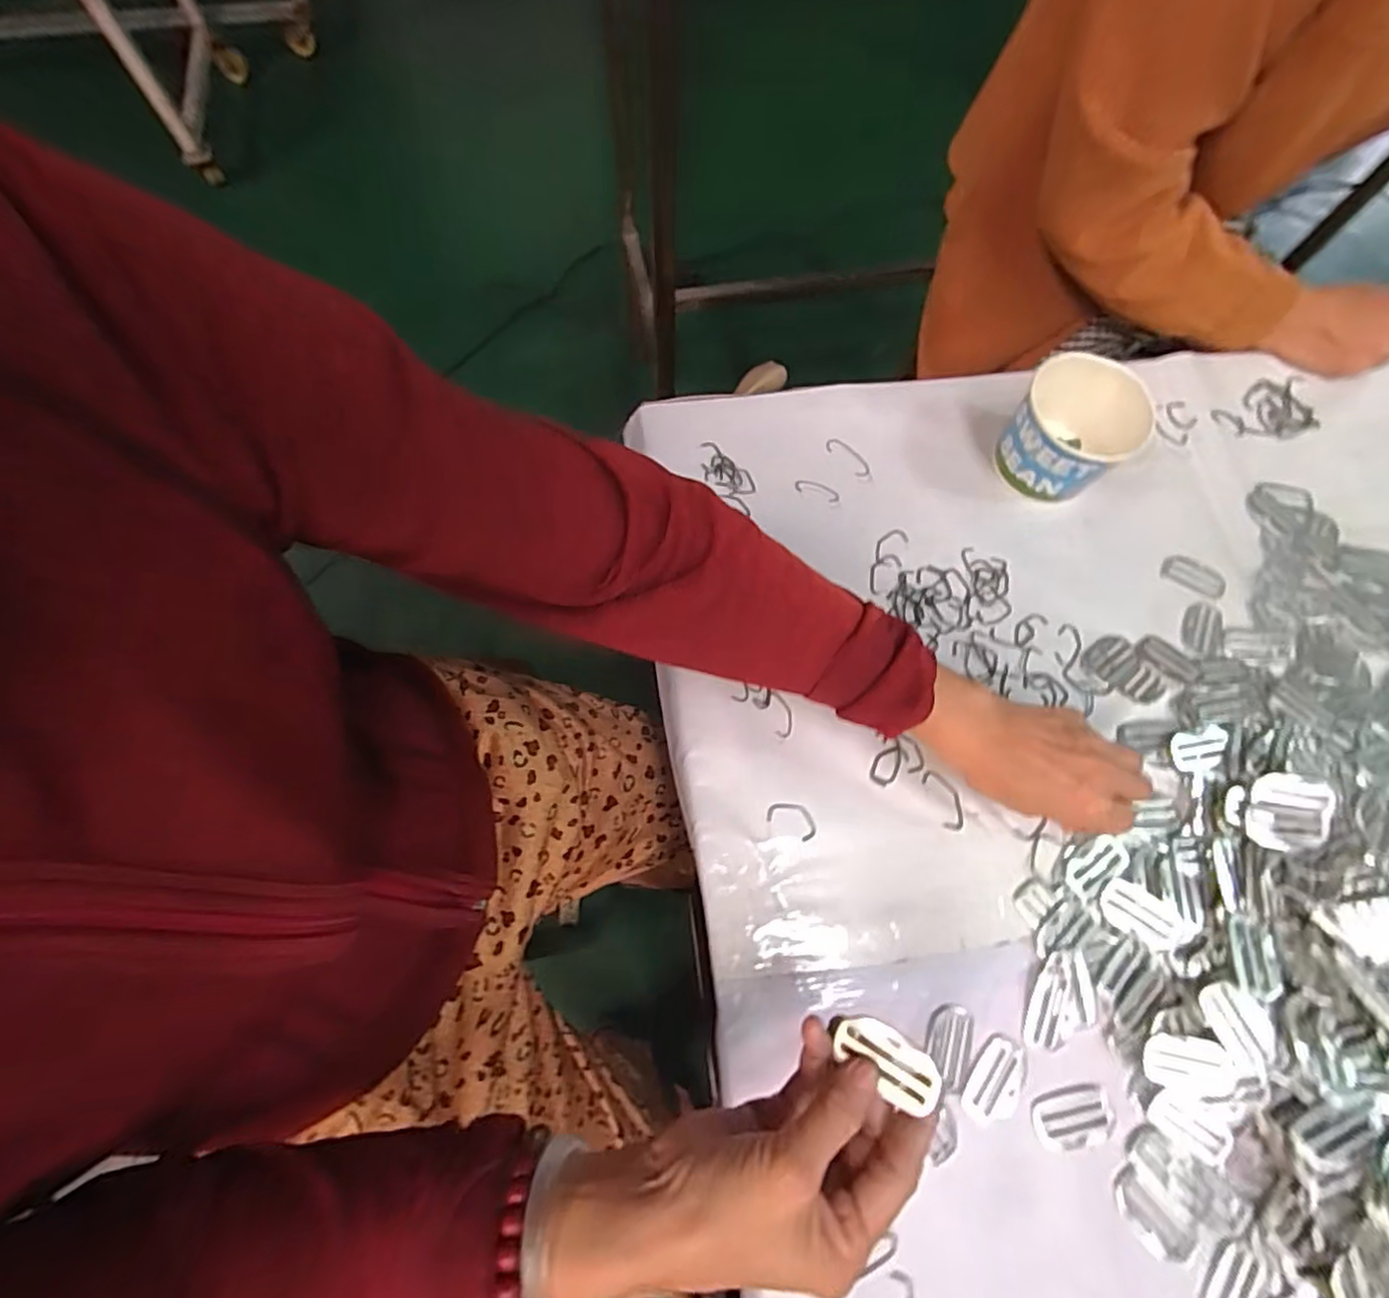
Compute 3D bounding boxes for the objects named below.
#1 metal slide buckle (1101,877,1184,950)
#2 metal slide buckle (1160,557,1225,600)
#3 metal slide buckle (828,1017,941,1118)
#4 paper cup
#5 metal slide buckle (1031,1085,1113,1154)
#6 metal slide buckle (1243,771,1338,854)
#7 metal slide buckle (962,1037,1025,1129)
[{"bbox_3d":[0.294,0.174,0.422,0.049,0.004,0.031,30,71,8],"label":"metal slide buckle"},{"bbox_3d":[0.399,-0.058,0.514,0.049,0.004,0.027,25,71,6],"label":"metal slide buckle"},{"bbox_3d":[0.085,0.182,0.287,0.049,0.004,0.024,26,90,31],"label":"metal slide buckle"},{"bbox_3d":[0.295,-0.171,0.512,0.089,0.070,0.093,1,70,-2],"label":"paper cup"},{"bbox_3d":[0.227,0.281,0.386,0.048,0.004,0.028,-12,71,-7],"label":"metal slide buckle"},{"bbox_3d":[0.393,0.108,0.425,0.046,0.006,0.050,11,80,16],"label":"metal slide buckle"},{"bbox_3d":[0.183,0.263,0.390,0.031,0.004,0.052,35,72,10],"label":"metal slide buckle"}]

